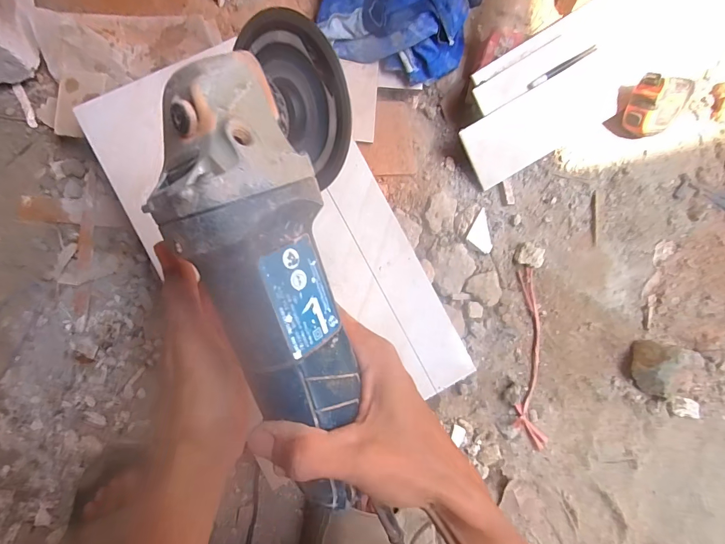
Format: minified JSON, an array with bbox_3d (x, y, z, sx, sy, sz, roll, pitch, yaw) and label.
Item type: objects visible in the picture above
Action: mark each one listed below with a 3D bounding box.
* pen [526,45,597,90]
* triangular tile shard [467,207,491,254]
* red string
[{"bbox_3d":[0.292,-0.299,0.539,0.105,0.008,0.012,-30,90,7],"label":"pen"},{"bbox_3d":[0.183,-0.060,0.555,0.043,0.014,0.054,31,85,-3],"label":"triangular tile shard"},{"bbox_3d":[0.242,0.124,0.540,0.045,0.009,0.257,-1,87,-5],"label":"red string"}]

